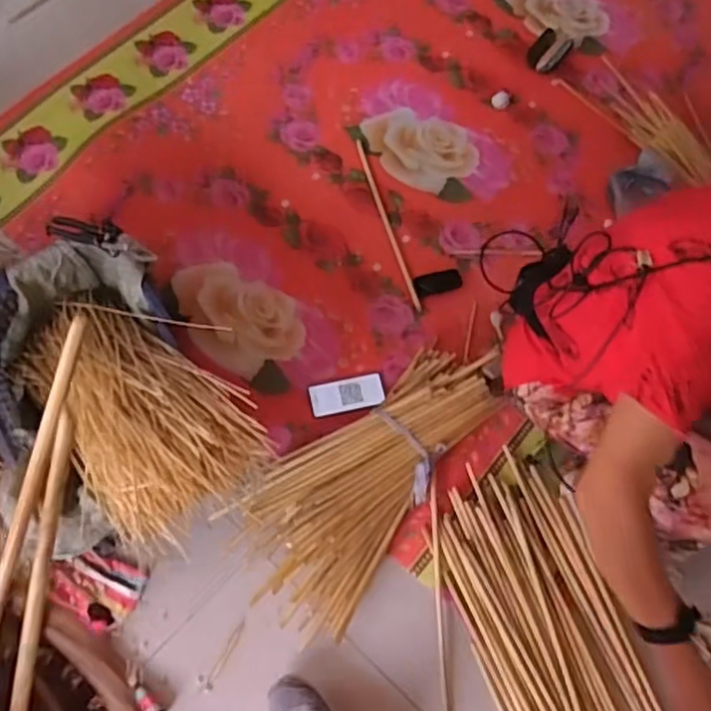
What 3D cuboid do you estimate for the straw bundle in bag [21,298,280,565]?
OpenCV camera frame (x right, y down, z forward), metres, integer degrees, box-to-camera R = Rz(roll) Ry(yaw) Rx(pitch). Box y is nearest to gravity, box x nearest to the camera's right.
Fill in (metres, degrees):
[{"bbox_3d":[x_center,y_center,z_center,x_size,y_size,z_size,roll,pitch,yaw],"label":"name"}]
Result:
[{"bbox_3d":[-0.403,0.053,1.151,0.252,0.122,0.617,-38,46,-16],"label":"straw bundle in bag"}]

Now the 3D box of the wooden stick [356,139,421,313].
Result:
[{"bbox_3d":[0.075,-0.323,1.631,0.017,0.020,0.507,-14,66,-6],"label":"wooden stick"}]

